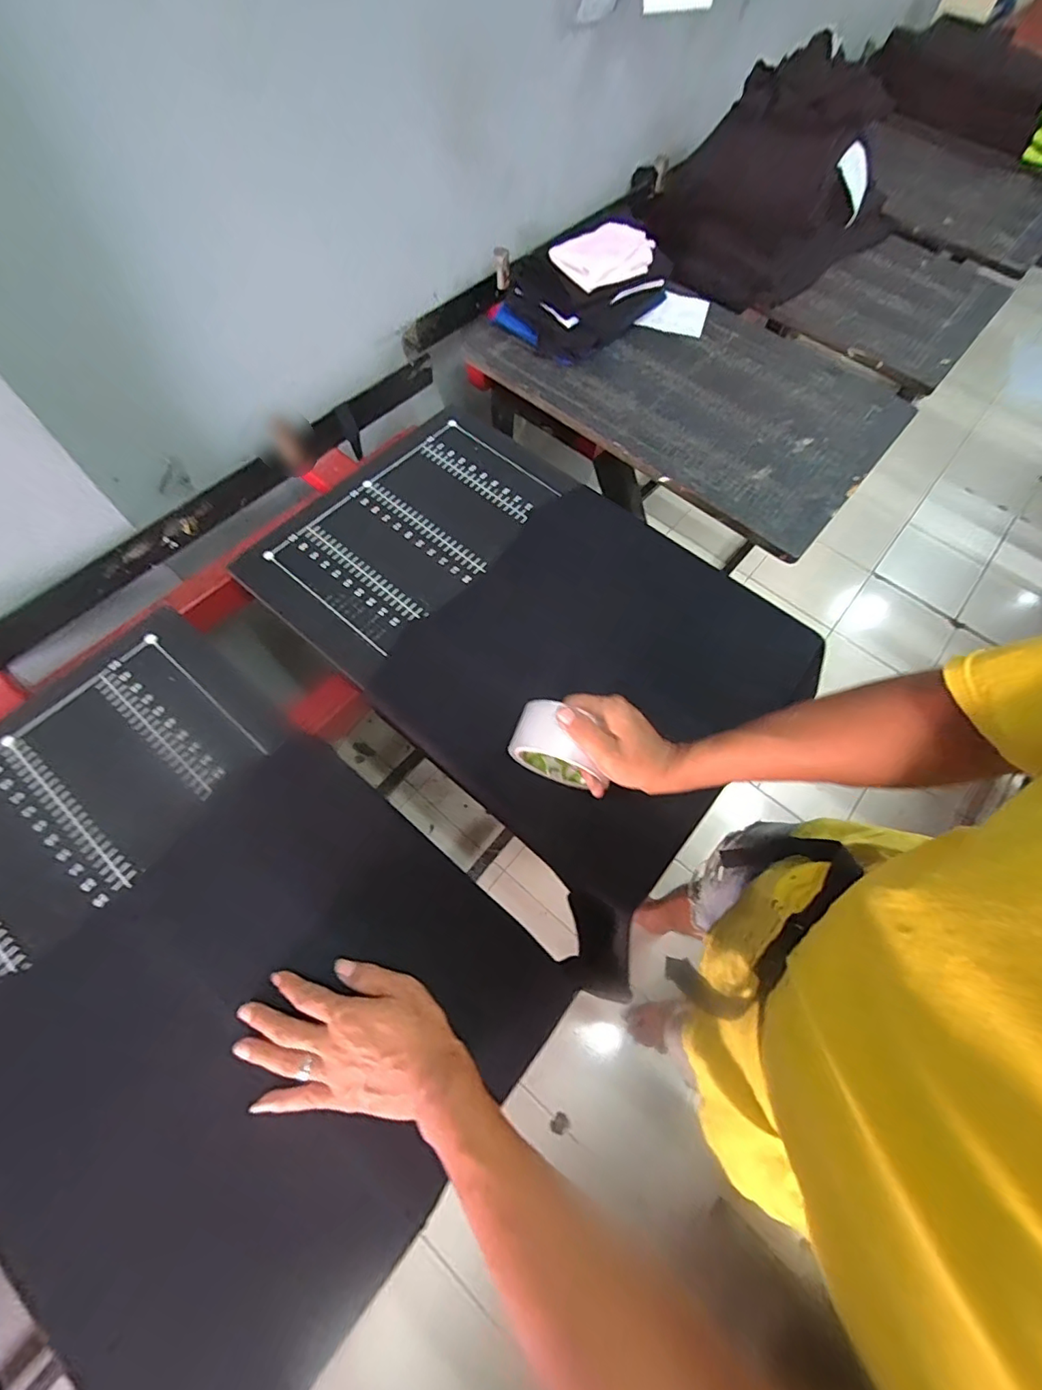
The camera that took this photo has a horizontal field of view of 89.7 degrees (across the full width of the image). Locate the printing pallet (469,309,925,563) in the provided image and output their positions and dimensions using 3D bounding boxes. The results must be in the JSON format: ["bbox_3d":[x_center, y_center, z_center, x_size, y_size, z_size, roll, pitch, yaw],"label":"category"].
[{"bbox_3d":[0.263,-0.484,0.815,0.584,0.023,0.393,39,69,14],"label":"printing pallet"}]

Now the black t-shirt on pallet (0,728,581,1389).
[{"bbox_3d":[-0.209,0.282,0.436,0.366,0.050,0.401,37,69,14],"label":"black t-shirt on pallet"}]

